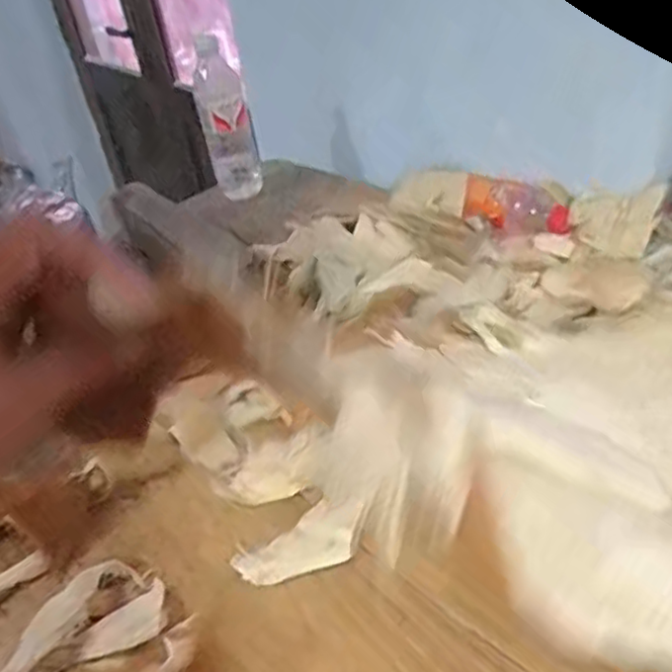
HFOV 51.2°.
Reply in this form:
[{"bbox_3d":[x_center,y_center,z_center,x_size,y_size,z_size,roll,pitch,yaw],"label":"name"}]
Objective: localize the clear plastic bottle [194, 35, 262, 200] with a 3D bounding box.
[{"bbox_3d":[-0.163,-0.319,1.028,0.068,0.204,0.072,-9,36,2],"label":"clear plastic bottle"}]

